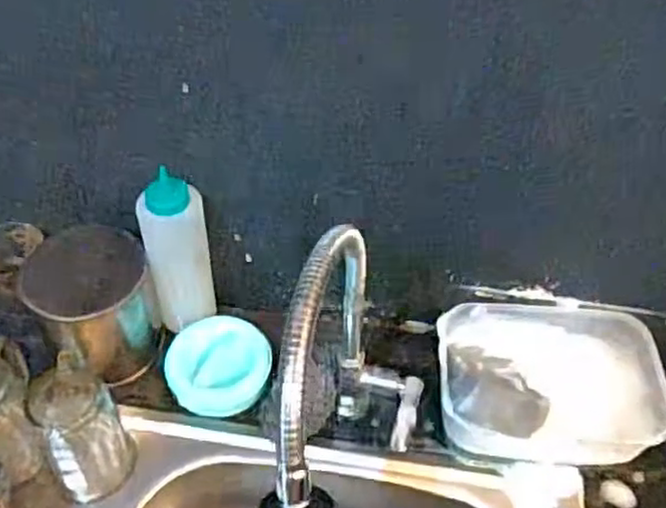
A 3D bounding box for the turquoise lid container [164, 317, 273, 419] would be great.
[{"bbox_3d":[-0.116,0.110,0.698,0.106,0.028,0.096,6,49,5],"label":"turquoise lid container"}]

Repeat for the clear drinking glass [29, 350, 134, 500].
[{"bbox_3d":[-0.223,0.151,0.620,0.065,0.120,0.088,-26,57,-21],"label":"clear drinking glass"}]

